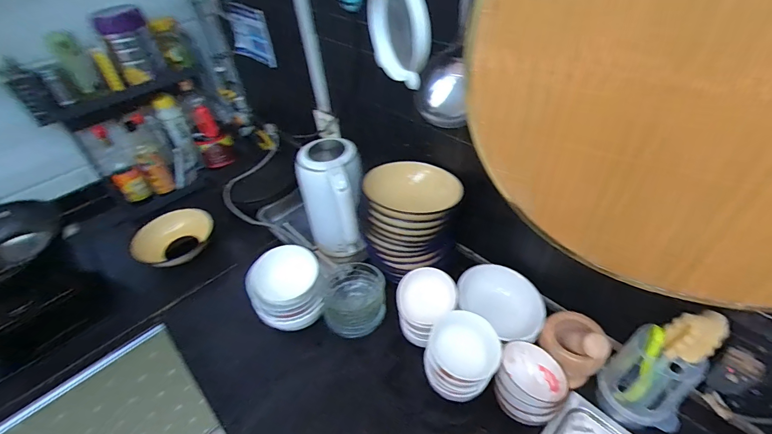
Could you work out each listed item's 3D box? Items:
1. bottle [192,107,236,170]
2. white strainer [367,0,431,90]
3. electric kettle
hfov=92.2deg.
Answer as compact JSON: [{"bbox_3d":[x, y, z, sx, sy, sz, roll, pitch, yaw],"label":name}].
[{"bbox_3d":[-0.551,-0.240,1.186,0.108,0.215,0.090,-23,46,-18],"label":"bottle"},{"bbox_3d":[0.013,-0.272,0.449,0.040,0.201,0.124,-16,44,-10],"label":"white strainer"},{"bbox_3d":[-0.115,-0.021,0.882,0.144,0.276,0.181,-16,44,-10],"label":"electric kettle"}]

